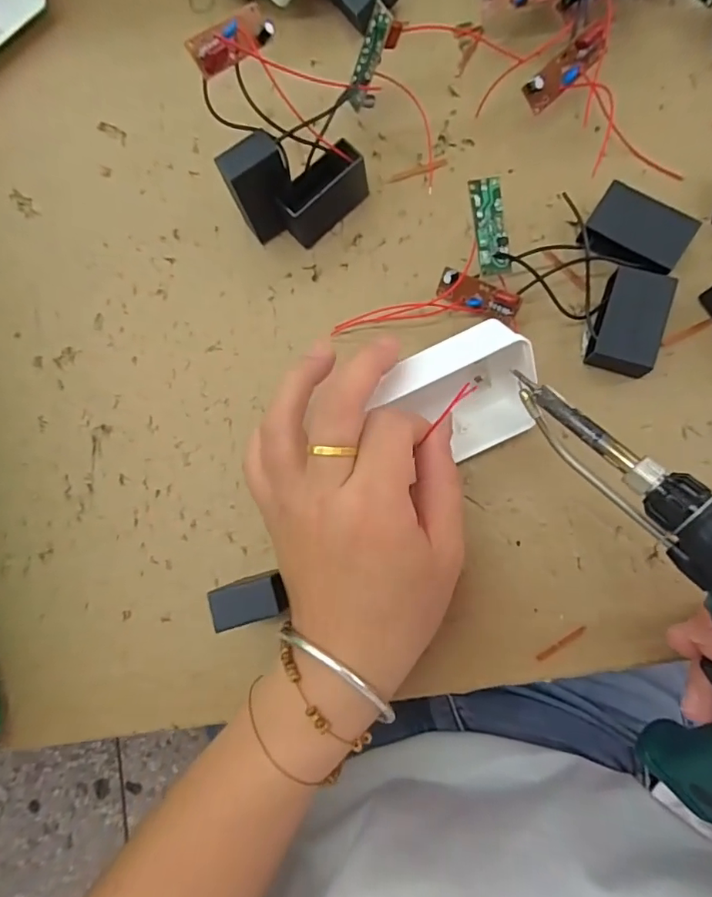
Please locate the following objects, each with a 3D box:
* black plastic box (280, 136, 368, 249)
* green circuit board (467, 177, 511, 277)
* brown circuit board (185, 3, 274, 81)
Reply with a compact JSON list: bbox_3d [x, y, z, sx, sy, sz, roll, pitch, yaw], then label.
[{"bbox_3d":[-0.016,-0.134,0.268,0.048,0.032,0.019,-44,81,-1],"label":"black plastic box"},{"bbox_3d":[0.064,-0.105,0.238,0.015,0.004,0.043,-9,96,4],"label":"green circuit board"},{"bbox_3d":[-0.057,-0.183,0.228,0.014,0.012,0.042,40,72,9],"label":"brown circuit board"}]

